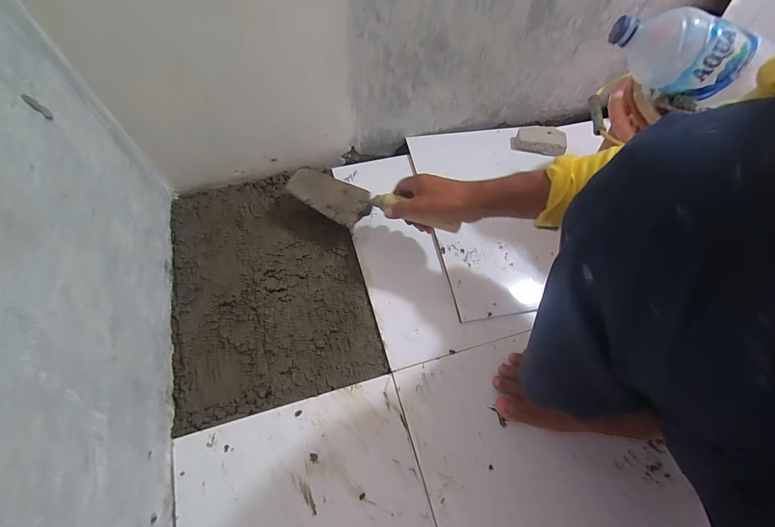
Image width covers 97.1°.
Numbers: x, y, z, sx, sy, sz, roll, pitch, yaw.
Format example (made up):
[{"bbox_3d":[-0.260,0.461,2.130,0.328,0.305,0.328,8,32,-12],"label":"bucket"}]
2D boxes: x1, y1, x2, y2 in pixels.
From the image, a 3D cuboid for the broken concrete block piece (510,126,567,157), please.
[{"bbox_3d":[0.315,-0.257,0.714,0.108,0.034,0.063,10,63,2],"label":"broken concrete block piece"}]

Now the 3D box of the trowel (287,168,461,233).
[{"bbox_3d":[-0.027,-0.094,0.553,0.287,0.049,0.082,18,63,18],"label":"trowel"}]

